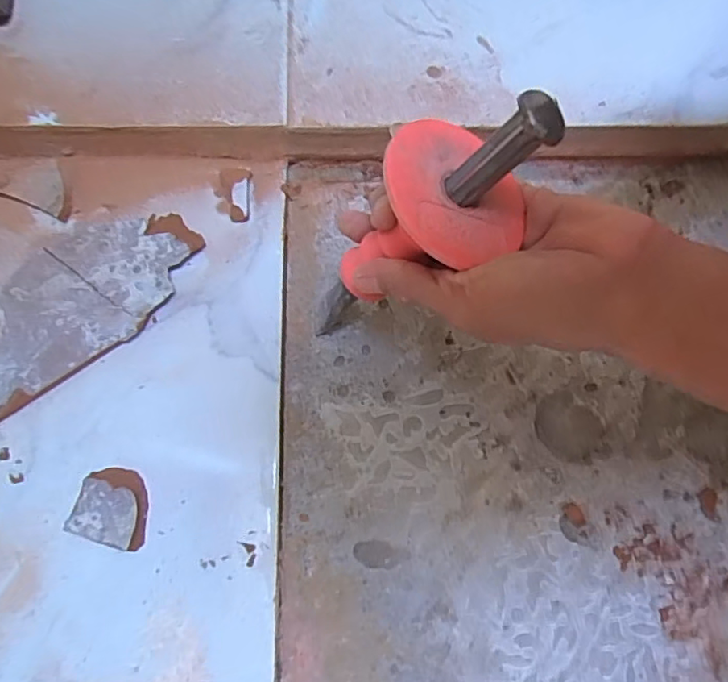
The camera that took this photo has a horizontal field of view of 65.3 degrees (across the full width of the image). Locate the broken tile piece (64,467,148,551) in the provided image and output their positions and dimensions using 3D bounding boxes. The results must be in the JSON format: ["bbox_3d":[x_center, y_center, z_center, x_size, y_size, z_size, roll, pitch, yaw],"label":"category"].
[{"bbox_3d":[-0.151,0.100,0.344,0.043,0.009,0.041,16,74,2],"label":"broken tile piece"}]

